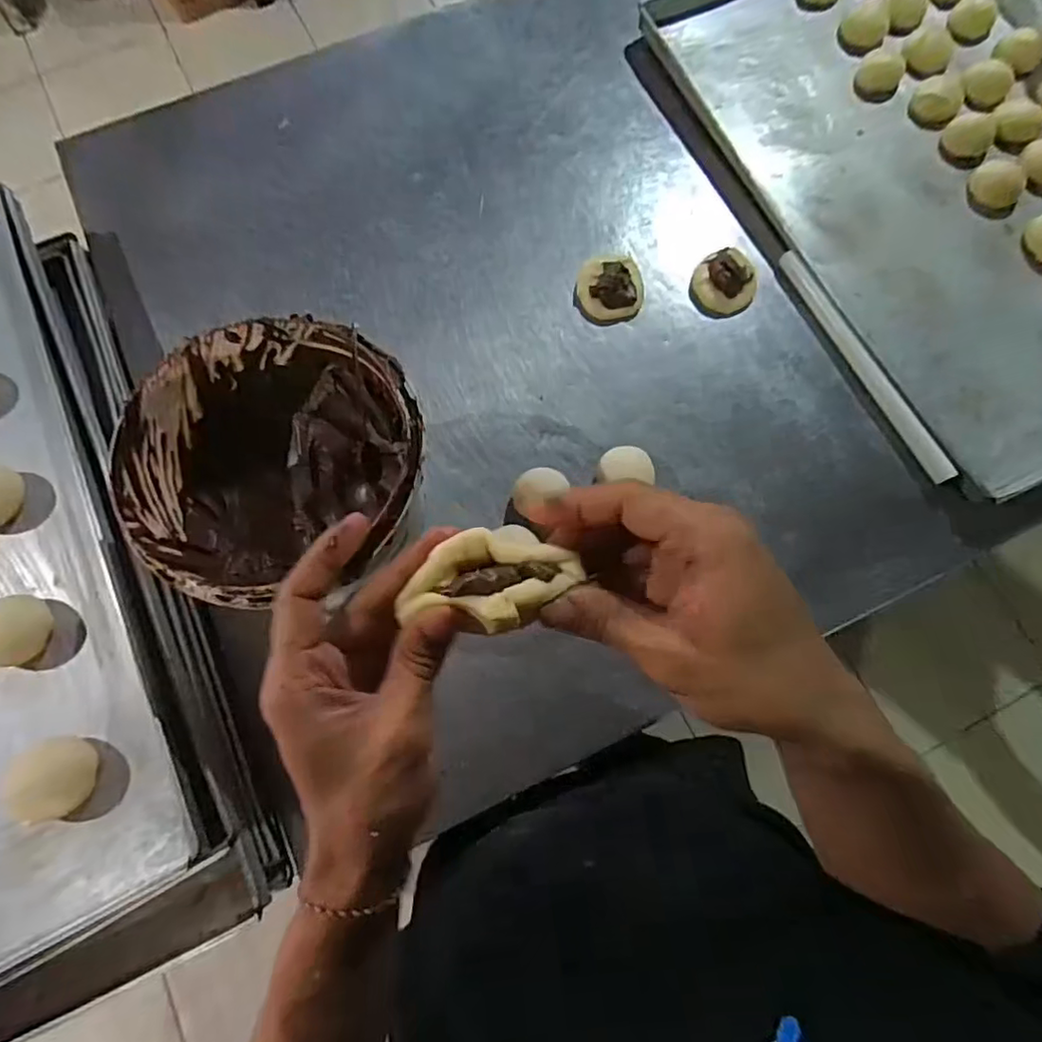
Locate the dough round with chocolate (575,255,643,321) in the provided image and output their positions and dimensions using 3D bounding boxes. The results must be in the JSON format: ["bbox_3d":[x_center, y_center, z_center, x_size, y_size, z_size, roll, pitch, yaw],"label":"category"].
[{"bbox_3d":[0.099,-0.259,0.660,0.071,0.033,0.079,4,75,1],"label":"dough round with chocolate"}]

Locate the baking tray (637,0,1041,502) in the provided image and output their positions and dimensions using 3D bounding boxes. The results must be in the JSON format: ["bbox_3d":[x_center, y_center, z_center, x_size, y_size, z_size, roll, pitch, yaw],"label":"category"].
[{"bbox_3d":[0.494,-0.416,0.687,0.455,0.034,0.721,-24,76,-6],"label":"baking tray"}]

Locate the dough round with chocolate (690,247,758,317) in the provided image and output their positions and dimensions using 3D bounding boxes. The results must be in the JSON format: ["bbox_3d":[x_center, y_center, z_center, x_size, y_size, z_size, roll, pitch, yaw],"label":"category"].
[{"bbox_3d":[0.223,-0.263,0.652,0.066,0.028,0.079,24,76,7],"label":"dough round with chocolate"}]

